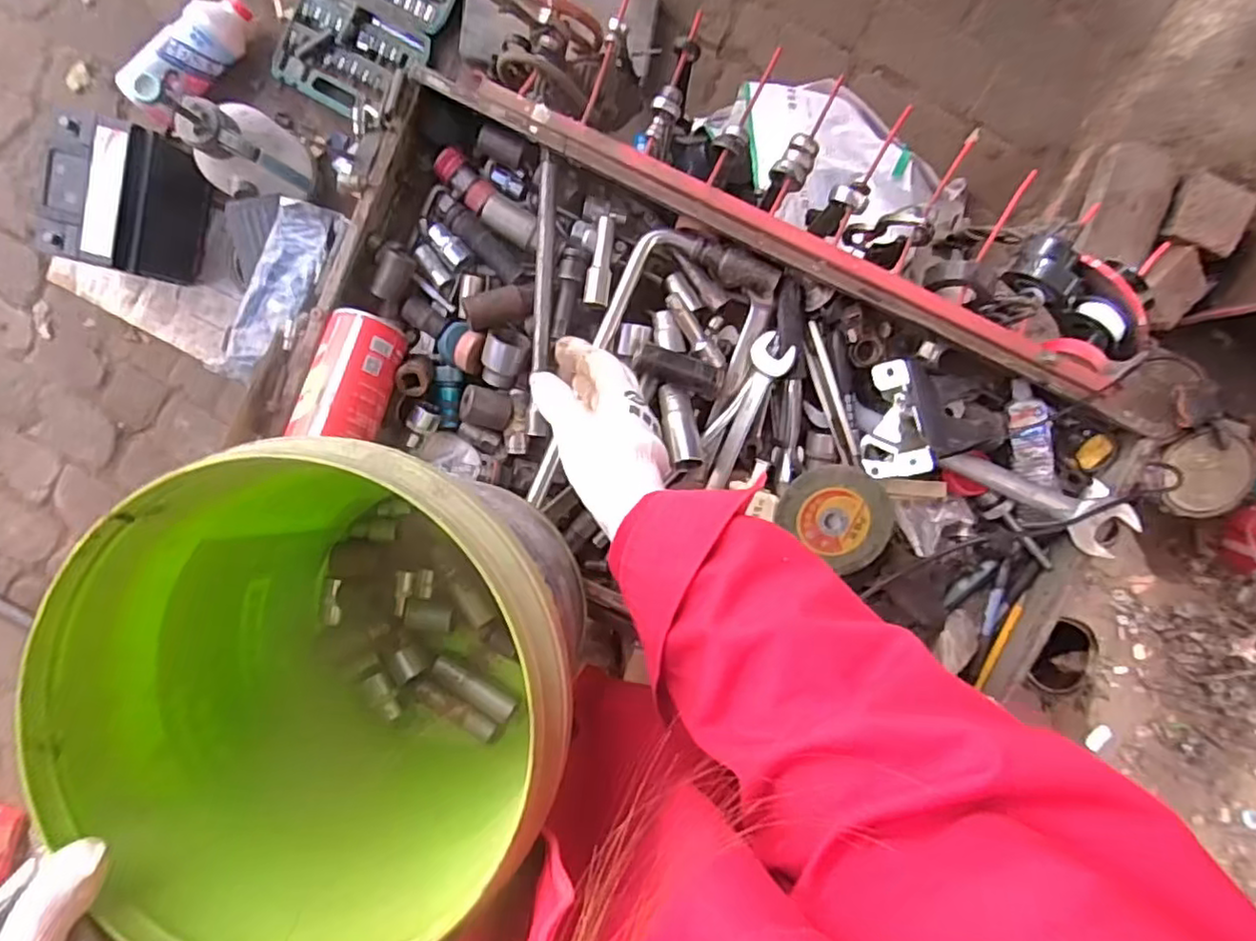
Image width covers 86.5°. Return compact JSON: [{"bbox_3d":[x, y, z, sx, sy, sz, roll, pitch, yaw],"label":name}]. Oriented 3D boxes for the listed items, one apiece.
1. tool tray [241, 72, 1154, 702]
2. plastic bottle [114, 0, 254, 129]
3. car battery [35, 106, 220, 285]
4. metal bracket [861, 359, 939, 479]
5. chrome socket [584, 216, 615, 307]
[{"bbox_3d":[0.084,-0.076,0.581,0.704,0.072,0.339,20,97,-2],"label":"tool tray"},{"bbox_3d":[-0.757,-0.719,1.168,0.081,0.089,0.257,43,95,-5],"label":"plastic bottle"},{"bbox_3d":[-0.857,-0.459,1.162,0.160,0.191,0.236,19,97,-2],"label":"car battery"},{"bbox_3d":[0.241,-0.044,0.599,0.035,0.064,0.105,6,73,-35],"label":"metal bracket"},{"bbox_3d":[-0.023,-0.180,0.573,0.021,0.017,0.077,7,97,-1],"label":"chrome socket"}]

